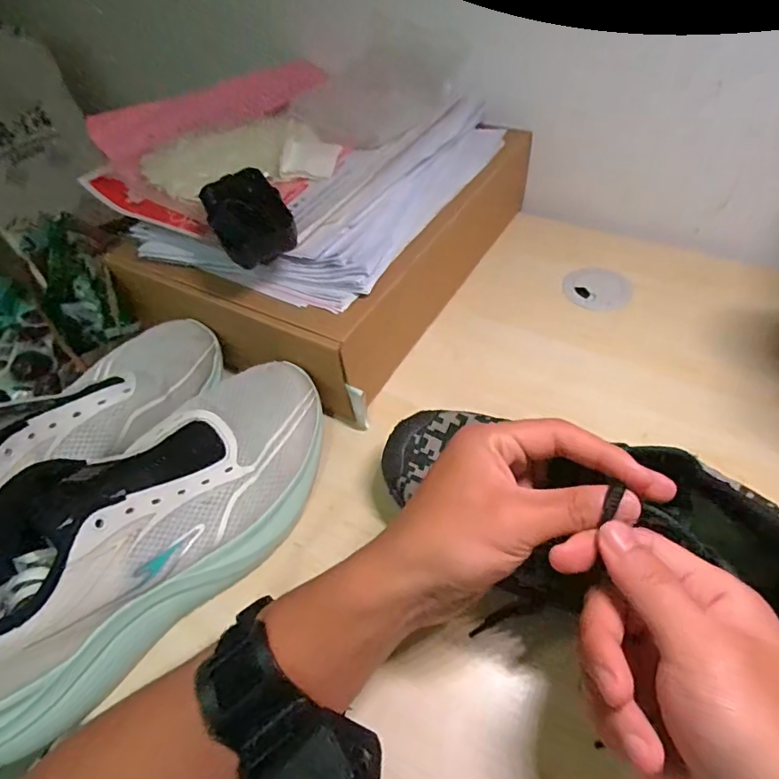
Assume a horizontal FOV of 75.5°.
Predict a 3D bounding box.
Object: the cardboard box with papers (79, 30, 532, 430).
[{"bbox_3d":[-0.075,-0.189,0.498,0.321,0.154,0.367,20,54,22],"label":"cardboard box with papers"}]

